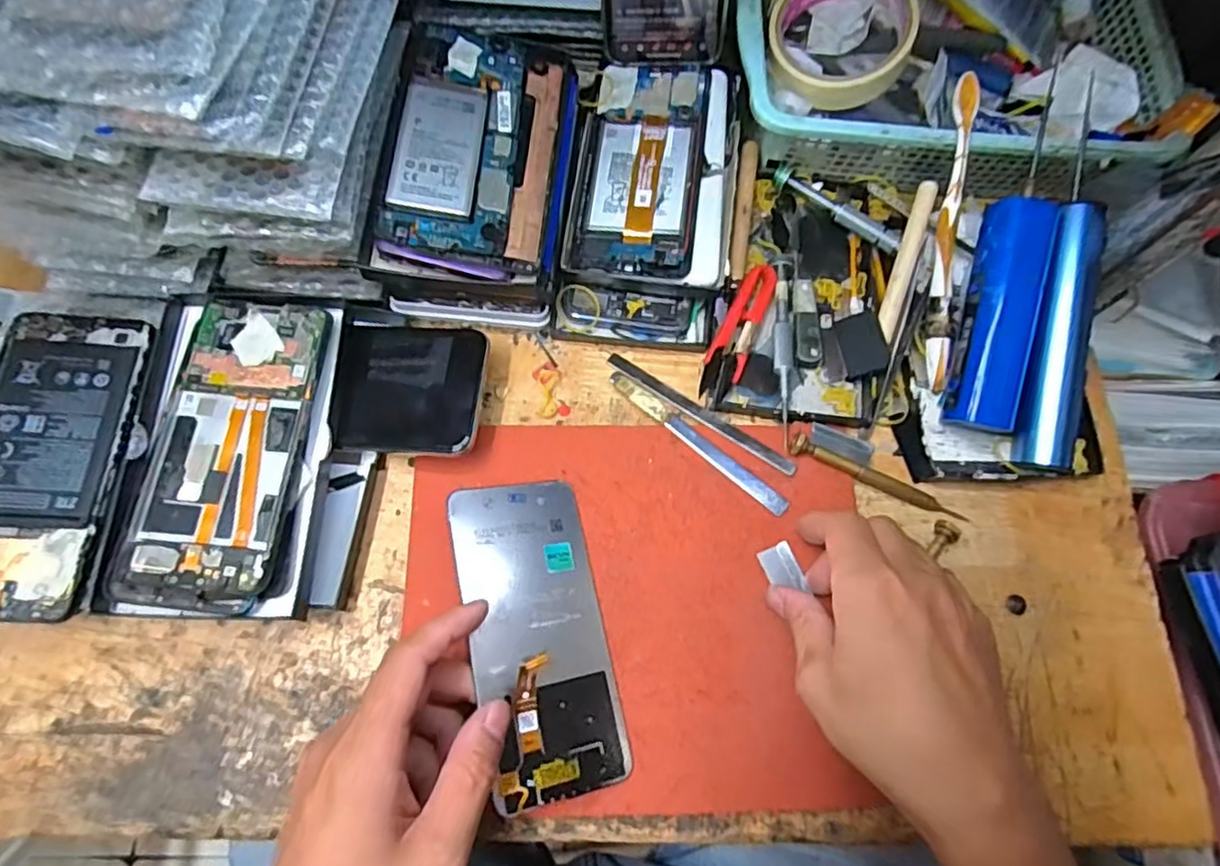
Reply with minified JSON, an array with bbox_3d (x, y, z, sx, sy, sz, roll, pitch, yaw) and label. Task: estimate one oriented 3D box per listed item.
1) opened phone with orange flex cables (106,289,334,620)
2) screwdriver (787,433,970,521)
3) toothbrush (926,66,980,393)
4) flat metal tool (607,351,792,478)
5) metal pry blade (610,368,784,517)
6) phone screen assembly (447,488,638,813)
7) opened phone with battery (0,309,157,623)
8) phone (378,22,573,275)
[{"bbox_3d":[-0.204,0.007,0.353,0.077,0.010,0.166,8,73,-1],"label":"opened phone with orange flex cables"},{"bbox_3d":[0.157,0.026,0.388,0.108,0.014,0.011,22,72,5],"label":"screwdriver"},{"bbox_3d":[0.205,-0.118,0.400,0.014,0.021,0.180,2,100,-2],"label":"toothbrush"},{"bbox_3d":[0.054,-0.012,0.403,0.130,0.009,0.010,33,73,9],"label":"flat metal tool"},{"bbox_3d":[0.052,0.004,0.390,0.127,0.004,0.012,39,74,10],"label":"metal pry blade"},{"bbox_3d":[-0.035,0.100,0.337,0.071,0.011,0.155,-4,70,-27],"label":"phone screen assembly"},{"bbox_3d":[-0.296,0.012,0.344,0.076,0.012,0.164,4,71,-1],"label":"opened phone with battery"},{"bbox_3d":[-0.075,-0.170,0.385,0.092,0.008,0.154,10,72,-16],"label":"phone"}]

